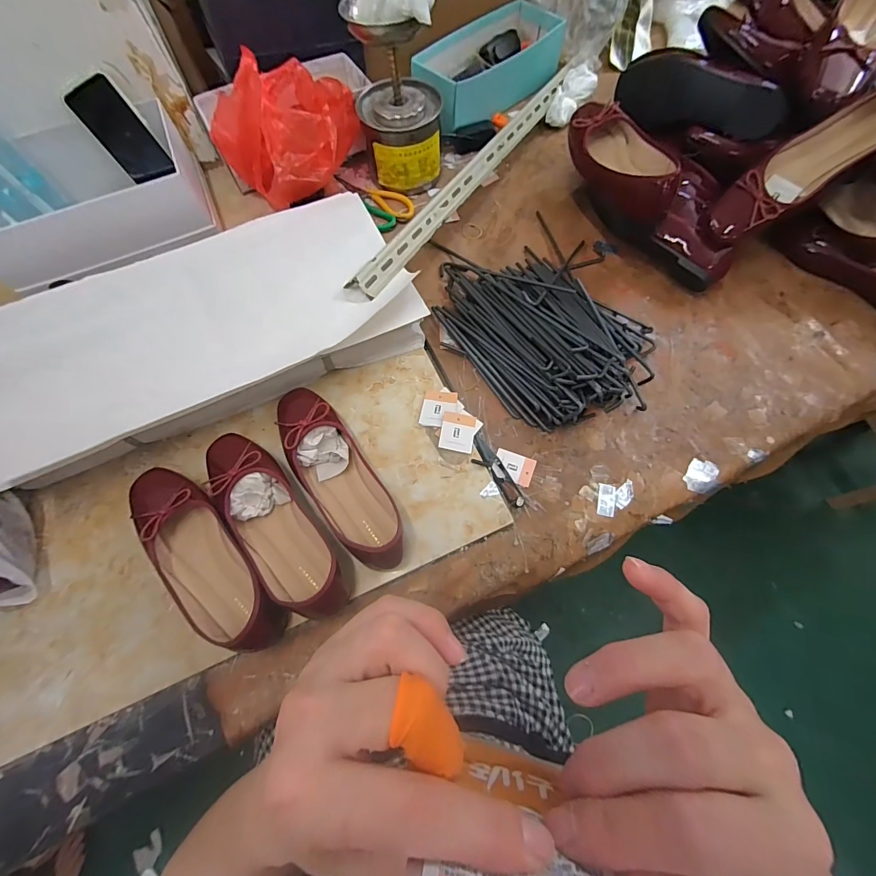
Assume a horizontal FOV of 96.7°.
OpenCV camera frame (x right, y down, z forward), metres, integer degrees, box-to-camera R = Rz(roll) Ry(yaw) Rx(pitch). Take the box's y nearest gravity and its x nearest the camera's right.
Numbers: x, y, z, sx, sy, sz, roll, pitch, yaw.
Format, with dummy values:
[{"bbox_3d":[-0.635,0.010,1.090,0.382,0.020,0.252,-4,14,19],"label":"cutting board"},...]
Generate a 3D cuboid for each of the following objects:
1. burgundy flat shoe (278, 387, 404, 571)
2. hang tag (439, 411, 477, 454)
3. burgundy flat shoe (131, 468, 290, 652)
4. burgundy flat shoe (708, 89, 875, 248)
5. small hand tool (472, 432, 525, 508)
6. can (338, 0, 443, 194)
[{"bbox_3d":[-0.123,0.043,0.471,0.082,0.057,0.257,-36,72,-12],"label":"burgundy flat shoe"},{"bbox_3d":[0.026,-0.008,0.514,0.044,0.004,0.051,11,76,-2],"label":"hang tag"},{"bbox_3d":[-0.268,0.127,0.430,0.088,0.055,0.254,-42,73,-13],"label":"burgundy flat shoe"},{"bbox_3d":[0.502,-0.371,0.531,0.251,0.075,0.071,-34,70,16],"label":"burgundy flat shoe"},{"bbox_3d":[0.072,0.042,0.498,0.032,0.011,0.107,-31,71,-10],"label":"small hand tool"},{"bbox_3d":[-0.062,-0.542,0.597,0.125,0.257,0.130,-8,69,-2],"label":"can"}]

